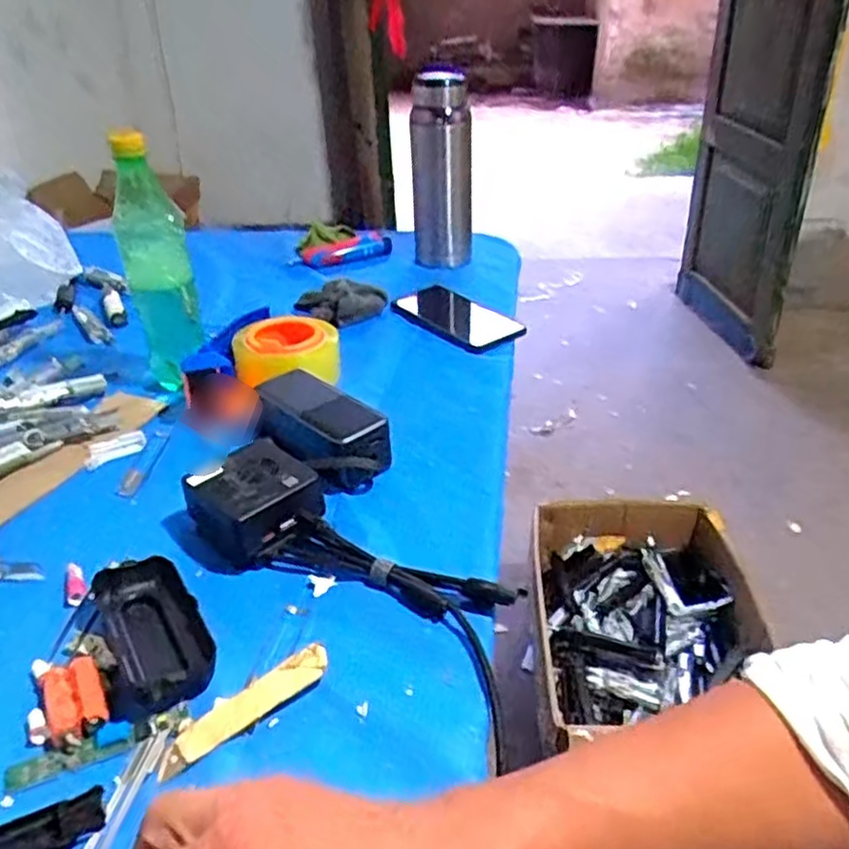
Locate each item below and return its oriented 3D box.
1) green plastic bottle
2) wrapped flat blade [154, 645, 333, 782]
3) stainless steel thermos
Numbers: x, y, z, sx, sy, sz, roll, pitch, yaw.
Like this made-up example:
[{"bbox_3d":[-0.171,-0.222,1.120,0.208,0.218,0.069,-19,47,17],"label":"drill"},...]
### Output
[{"bbox_3d":[-0.254,-0.148,0.694,0.061,0.229,0.051,-10,35,-14],"label":"green plastic bottle"},{"bbox_3d":[-0.100,0.158,0.408,0.102,0.015,0.022,-23,39,-30],"label":"wrapped flat blade"},{"bbox_3d":[0.022,-0.341,0.984,0.076,0.232,0.085,-4,34,-6],"label":"stainless steel thermos"}]

